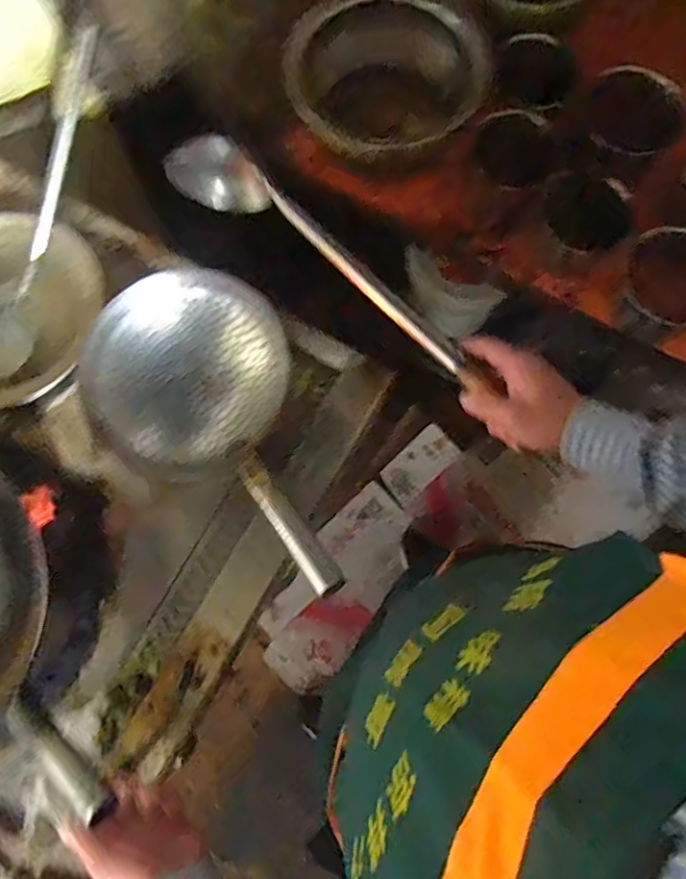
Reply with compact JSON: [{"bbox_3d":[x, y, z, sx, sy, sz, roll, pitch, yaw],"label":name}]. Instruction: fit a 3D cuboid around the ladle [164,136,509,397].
[{"bbox_3d":[-0.012,-0.184,0.641,0.428,0.079,0.069,41,80,13],"label":"ladle"}]

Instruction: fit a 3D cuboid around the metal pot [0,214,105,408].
[{"bbox_3d":[-0.522,-0.199,0.902,0.291,0.107,0.284,0,76,0],"label":"metal pot"}]

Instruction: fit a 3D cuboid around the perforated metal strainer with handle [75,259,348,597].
[{"bbox_3d":[-0.175,-0.005,0.818,0.285,0.127,0.505,-28,78,-6],"label":"perforated metal strainer with handle"}]

